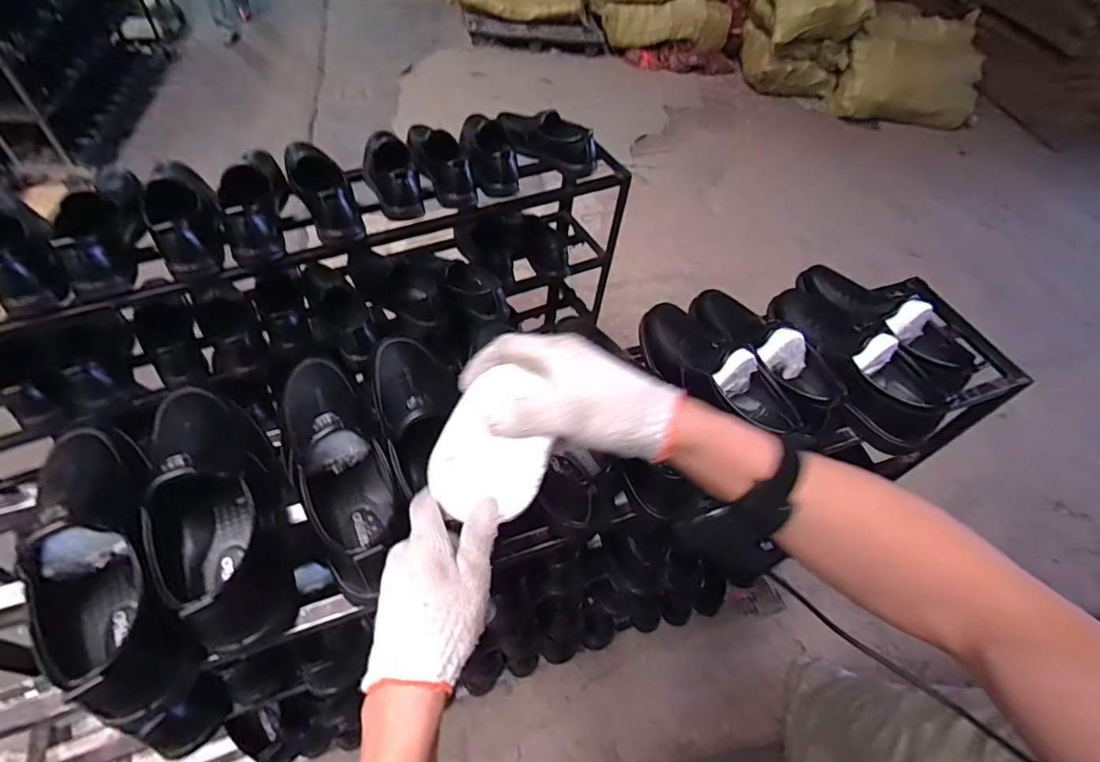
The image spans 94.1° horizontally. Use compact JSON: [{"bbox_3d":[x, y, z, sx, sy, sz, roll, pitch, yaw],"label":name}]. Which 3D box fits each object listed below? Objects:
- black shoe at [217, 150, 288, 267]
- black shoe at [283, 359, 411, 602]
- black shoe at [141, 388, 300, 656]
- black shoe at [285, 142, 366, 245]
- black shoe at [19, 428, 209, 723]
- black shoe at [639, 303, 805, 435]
[{"bbox_3d":[-0.525,-0.341,0.914,0.091,0.097,0.298,-11,54,-14],"label":"black shoe"},{"bbox_3d":[-0.216,0.074,0.525,0.084,0.086,0.274,-22,58,-21],"label":"black shoe"},{"bbox_3d":[-0.321,0.112,0.494,0.100,0.090,0.275,-20,57,-20],"label":"black shoe"},{"bbox_3d":[-0.431,-0.380,0.943,0.095,0.098,0.291,-21,57,-21],"label":"black shoe"},{"bbox_3d":[-0.396,0.148,0.450,0.082,0.090,0.274,-26,59,-24],"label":"black shoe"},{"bbox_3d":[0.201,-0.020,0.643,0.096,0.070,0.246,-21,57,-21],"label":"black shoe"}]

